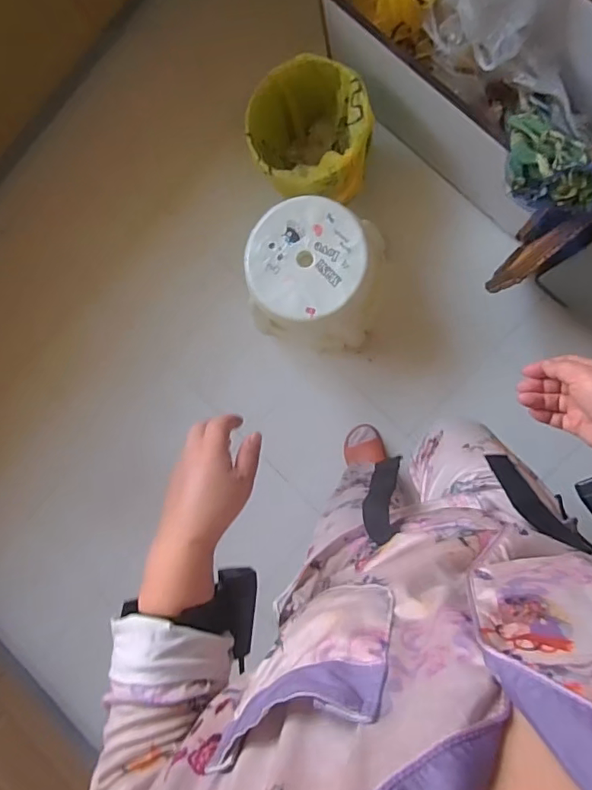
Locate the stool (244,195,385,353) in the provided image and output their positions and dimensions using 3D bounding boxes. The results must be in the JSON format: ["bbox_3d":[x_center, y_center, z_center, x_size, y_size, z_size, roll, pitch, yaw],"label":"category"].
[{"bbox_3d":[0.045,-0.261,1.183,0.261,0.250,0.285,11,92,9],"label":"stool"}]

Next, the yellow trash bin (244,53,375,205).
[{"bbox_3d":[0.040,-0.551,1.156,0.254,0.206,0.282,-5,90,9],"label":"yellow trash bin"}]

